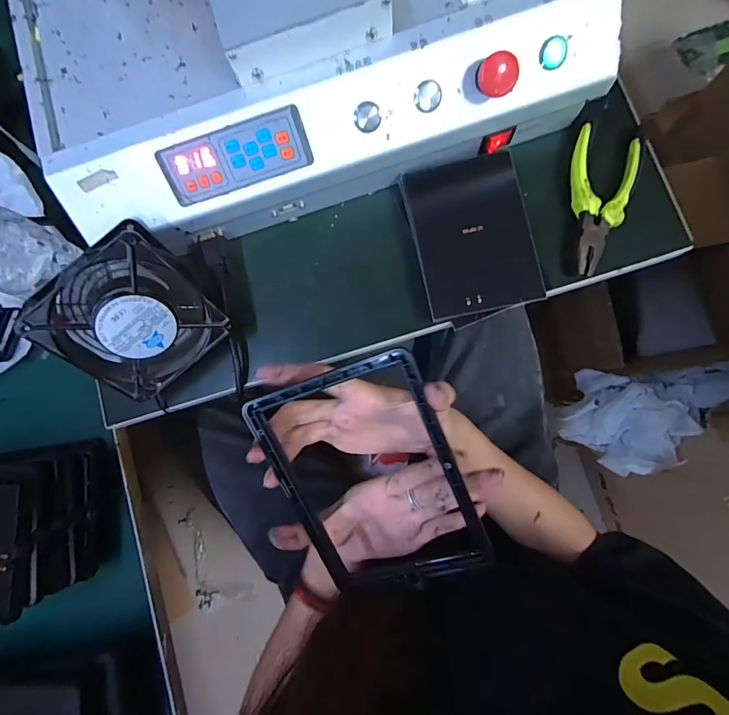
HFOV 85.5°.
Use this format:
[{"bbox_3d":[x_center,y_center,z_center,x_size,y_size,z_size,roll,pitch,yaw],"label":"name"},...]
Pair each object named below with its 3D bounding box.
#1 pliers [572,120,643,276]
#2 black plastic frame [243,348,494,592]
[{"bbox_3d":[0.216,-0.145,0.367,0.055,0.012,0.136,15,85,6],"label":"pliers"},{"bbox_3d":[0.004,0.084,0.262,0.115,0.007,0.165,-20,102,15],"label":"black plastic frame"}]

